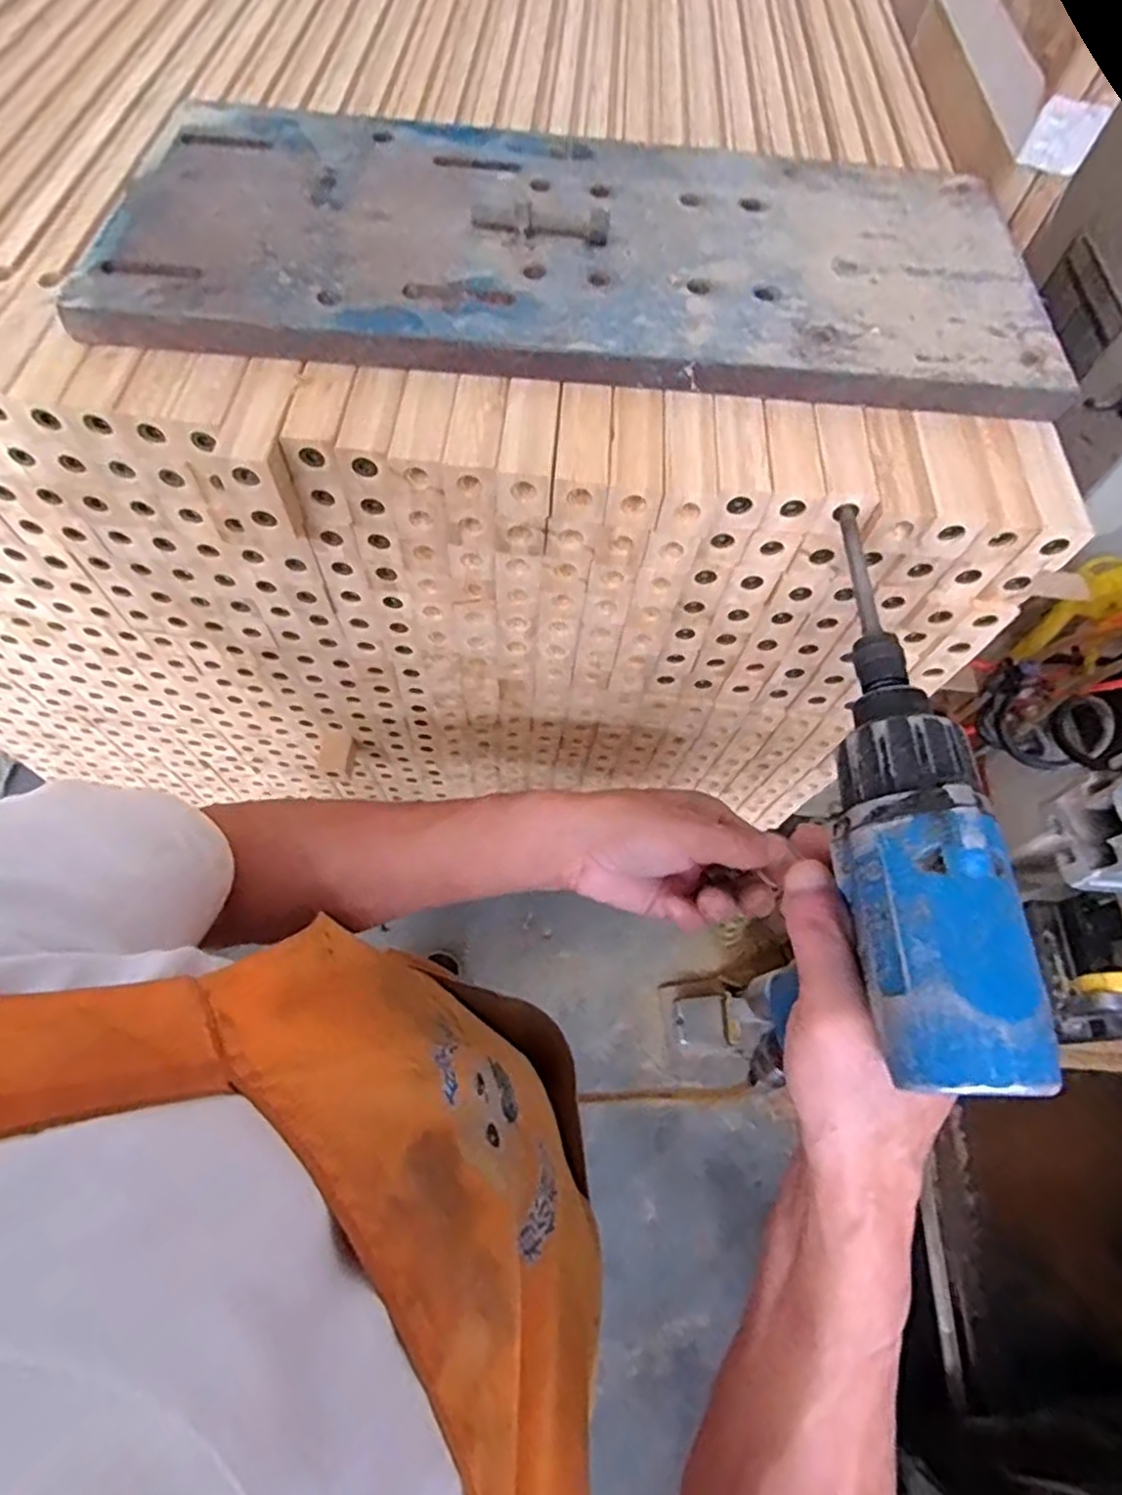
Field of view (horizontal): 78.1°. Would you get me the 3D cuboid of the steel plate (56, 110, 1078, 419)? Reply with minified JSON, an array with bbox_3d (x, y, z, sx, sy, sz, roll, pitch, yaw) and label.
[{"bbox_3d":[0.015,-0.265,0.367,0.462,0.032,0.203,2,64,-2],"label":"steel plate"}]

